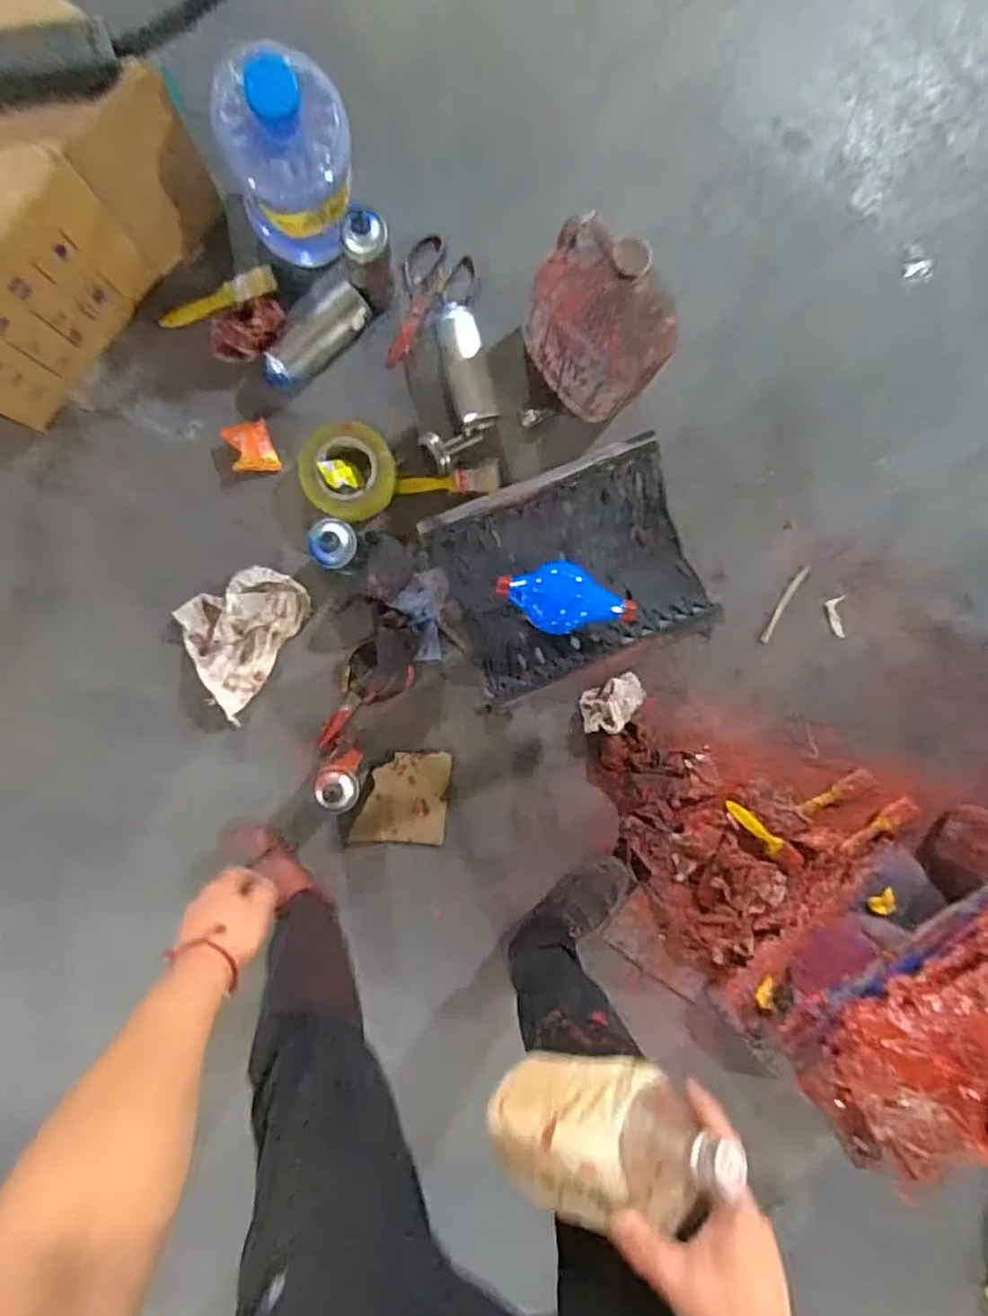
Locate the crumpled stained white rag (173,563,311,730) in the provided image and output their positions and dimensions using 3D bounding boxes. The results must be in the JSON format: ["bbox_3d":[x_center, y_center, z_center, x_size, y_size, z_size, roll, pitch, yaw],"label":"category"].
[{"bbox_3d":[-0.405,-0.040,1.037,0.162,0.048,0.235,34,91,-4],"label":"crumpled stained white rag"}]

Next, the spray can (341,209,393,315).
[{"bbox_3d":[-0.171,-0.548,0.933,0.061,0.179,0.058,0,93,-3],"label":"spray can"}]

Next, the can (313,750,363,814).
[{"bbox_3d":[-0.220,0.176,0.992,0.055,0.179,0.066,-32,95,-2],"label":"can"}]

